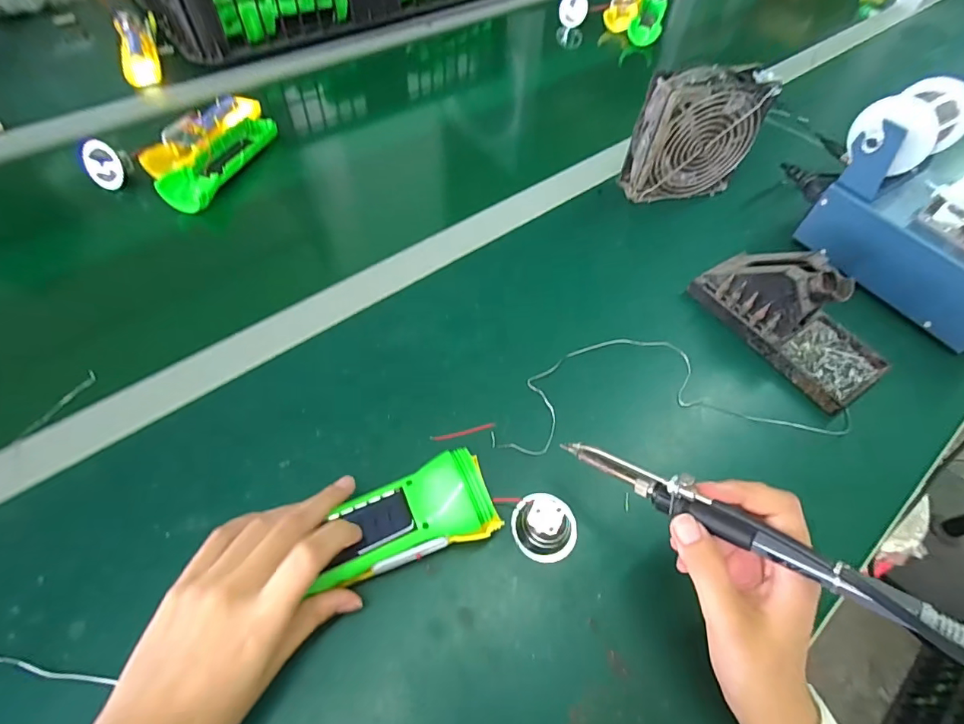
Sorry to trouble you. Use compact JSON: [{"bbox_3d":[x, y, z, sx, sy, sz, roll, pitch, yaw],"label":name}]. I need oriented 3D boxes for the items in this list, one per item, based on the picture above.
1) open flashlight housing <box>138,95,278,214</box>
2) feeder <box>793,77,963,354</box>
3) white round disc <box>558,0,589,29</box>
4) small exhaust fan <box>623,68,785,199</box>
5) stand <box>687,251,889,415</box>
[{"bbox_3d":[-0.306,-0.248,0.545,0.092,0.030,0.189,18,56,10],"label":"open flashlight housing"},{"bbox_3d":[0.416,-0.133,0.431,0.106,0.139,0.192,-28,61,-20],"label":"feeder"},{"bbox_3d":[0.156,-0.600,0.809,0.051,0.049,0.015,27,46,16],"label":"white round disc"},{"bbox_3d":[0.220,-0.234,0.499,0.124,0.128,0.045,-11,56,-10],"label":"small exhaust fan"},{"bbox_3d":[0.272,-0.045,0.407,0.077,0.072,0.156,-28,61,-20],"label":"stand"}]

